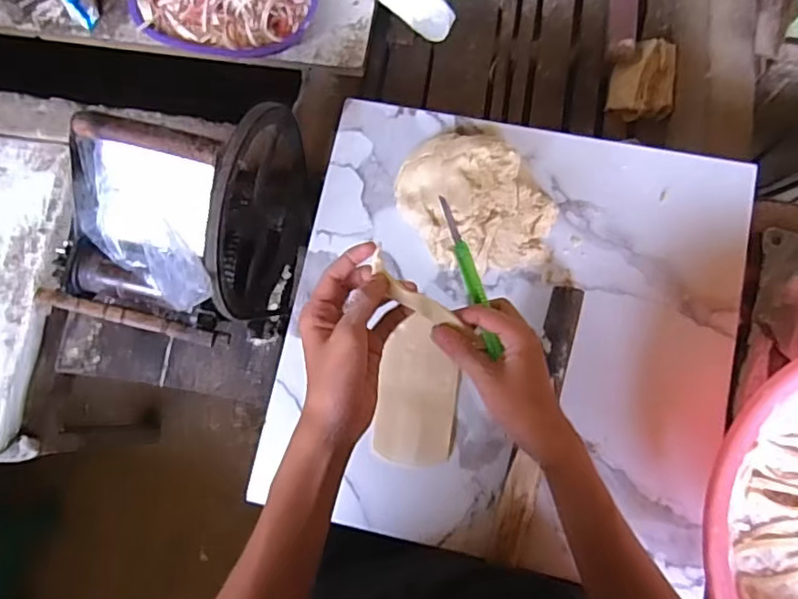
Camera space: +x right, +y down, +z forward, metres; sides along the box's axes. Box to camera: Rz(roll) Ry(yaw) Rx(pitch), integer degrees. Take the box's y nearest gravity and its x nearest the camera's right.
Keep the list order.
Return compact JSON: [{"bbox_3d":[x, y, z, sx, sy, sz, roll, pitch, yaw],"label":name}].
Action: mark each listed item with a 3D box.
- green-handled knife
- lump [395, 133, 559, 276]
[{"bbox_3d":[0.062,-0.022,0.511,0.014,0.023,0.144,-18,87,-1],"label":"green-handled knife"},{"bbox_3d":[0.090,-0.110,0.663,0.146,0.046,0.190,-34,81,-4],"label":"lump"}]

